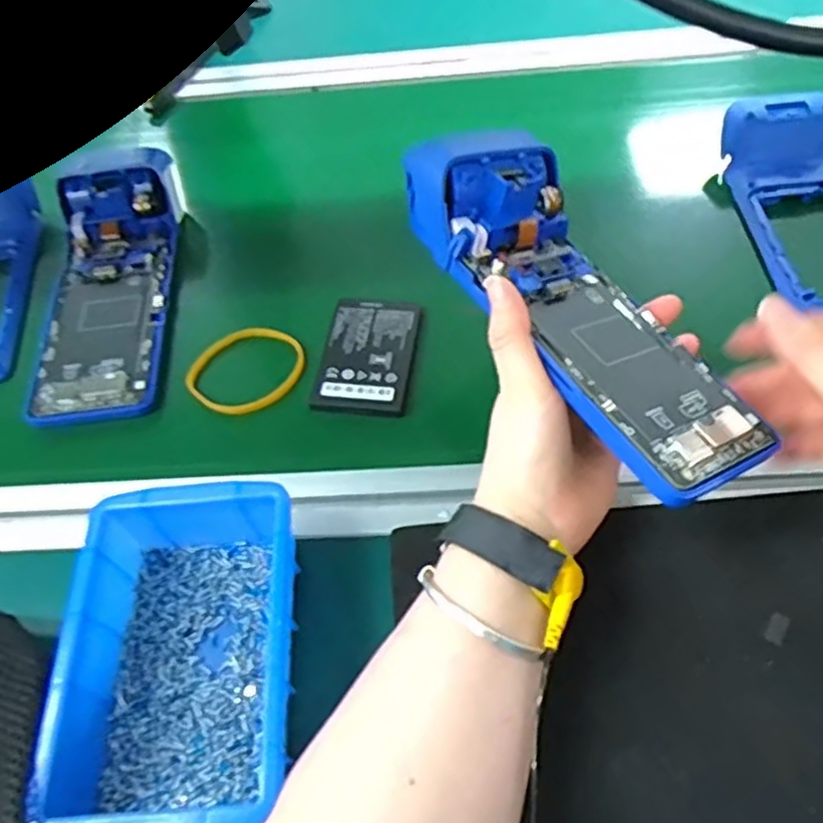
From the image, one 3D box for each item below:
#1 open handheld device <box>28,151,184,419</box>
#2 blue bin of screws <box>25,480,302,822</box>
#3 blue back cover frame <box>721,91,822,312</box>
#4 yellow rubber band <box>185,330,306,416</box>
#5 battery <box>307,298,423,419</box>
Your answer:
[{"bbox_3d":[-0.213,-0.090,0.495,0.085,0.063,0.215,-8,56,0],"label":"open handheld device"},{"bbox_3d":[-0.104,0.113,0.327,0.099,0.053,0.152,-6,56,1],"label":"blue bin of screws"},{"bbox_3d":[0.279,-0.142,0.487,0.085,0.052,0.198,-6,56,1],"label":"blue back cover frame"},{"bbox_3d":[-0.107,-0.027,0.460,0.076,0.010,0.060,-25,58,-11],"label":"yellow rubber band"},{"bbox_3d":[-0.028,-0.038,0.457,0.060,0.005,0.092,5,57,8],"label":"battery"}]

